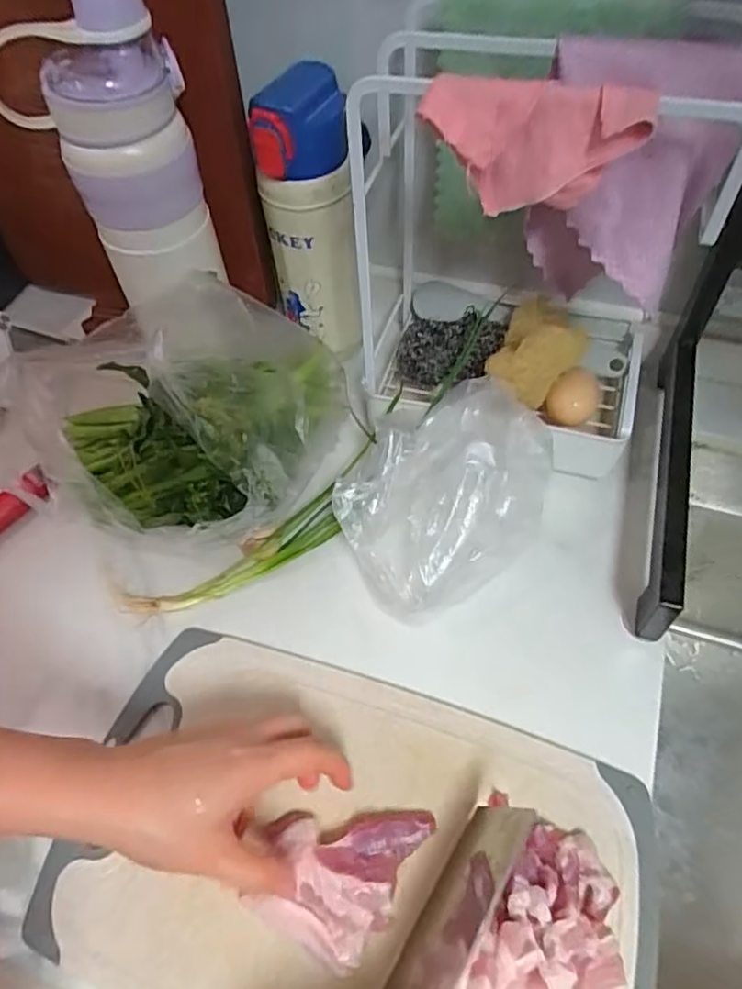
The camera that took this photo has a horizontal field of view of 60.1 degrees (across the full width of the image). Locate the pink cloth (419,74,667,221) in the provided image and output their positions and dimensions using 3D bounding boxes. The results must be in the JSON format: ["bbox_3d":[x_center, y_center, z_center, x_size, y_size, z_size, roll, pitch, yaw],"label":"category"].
[{"bbox_3d":[0.085,-0.184,0.342,0.111,0.066,0.025,9,57,10],"label":"pink cloth"}]

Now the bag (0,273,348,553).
[{"bbox_3d":[-0.158,-0.069,0.495,0.227,0.133,0.201,13,58,12],"label":"bag"}]

